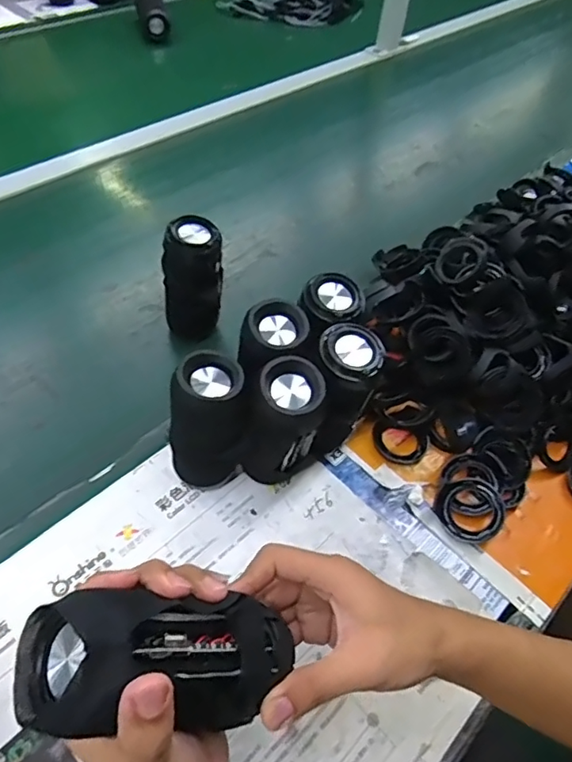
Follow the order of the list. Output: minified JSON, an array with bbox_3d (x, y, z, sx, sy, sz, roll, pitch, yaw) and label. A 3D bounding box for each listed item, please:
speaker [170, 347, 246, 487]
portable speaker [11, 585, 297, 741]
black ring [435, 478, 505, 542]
[{"bbox_3d":[-0.072,0.045,0.504,0.071,0.156,0.061,-4,53,-9],"label":"speaker"},{"bbox_3d":[-0.057,0.150,0.291,0.150,0.056,0.060,17,45,-30],"label":"portable speaker"},{"bbox_3d":[0.187,0.129,0.547,0.062,0.015,0.064,-5,74,17],"label":"black ring"}]

